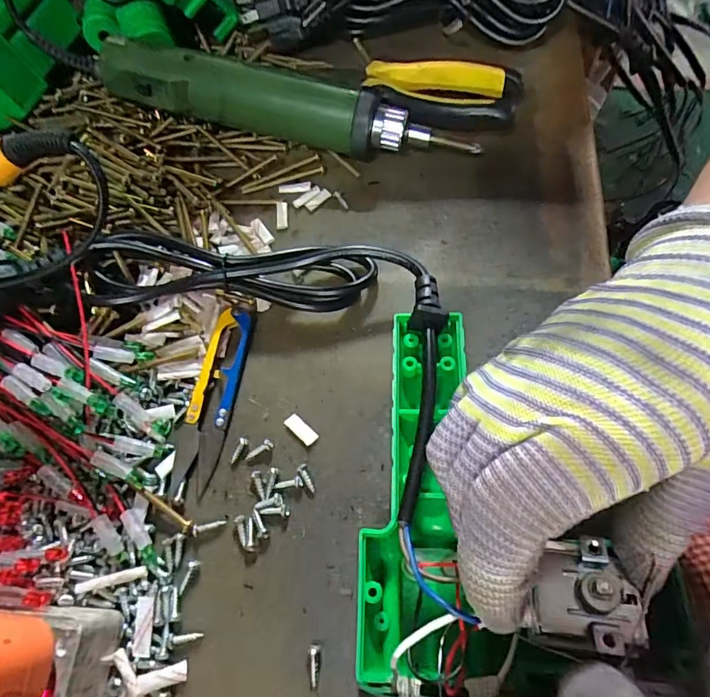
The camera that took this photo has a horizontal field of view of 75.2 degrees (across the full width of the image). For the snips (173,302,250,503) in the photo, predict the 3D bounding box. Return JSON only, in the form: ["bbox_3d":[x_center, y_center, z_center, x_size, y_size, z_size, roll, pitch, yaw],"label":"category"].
[{"bbox_3d":[-0.074,0.024,0.241,0.021,0.009,0.097,4,64,8],"label":"snips"}]

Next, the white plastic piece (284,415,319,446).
[{"bbox_3d":[-0.027,0.041,0.232,0.019,0.004,0.007,38,73,21],"label":"white plastic piece"}]

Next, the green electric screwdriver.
[{"bbox_3d":[-0.043,-0.157,0.297,0.234,0.053,0.031,6,65,6],"label":"green electric screwdriver"}]

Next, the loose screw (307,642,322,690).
[{"bbox_3d":[-0.017,0.128,0.186,0.006,0.005,0.016,2,64,7],"label":"loose screw"}]

